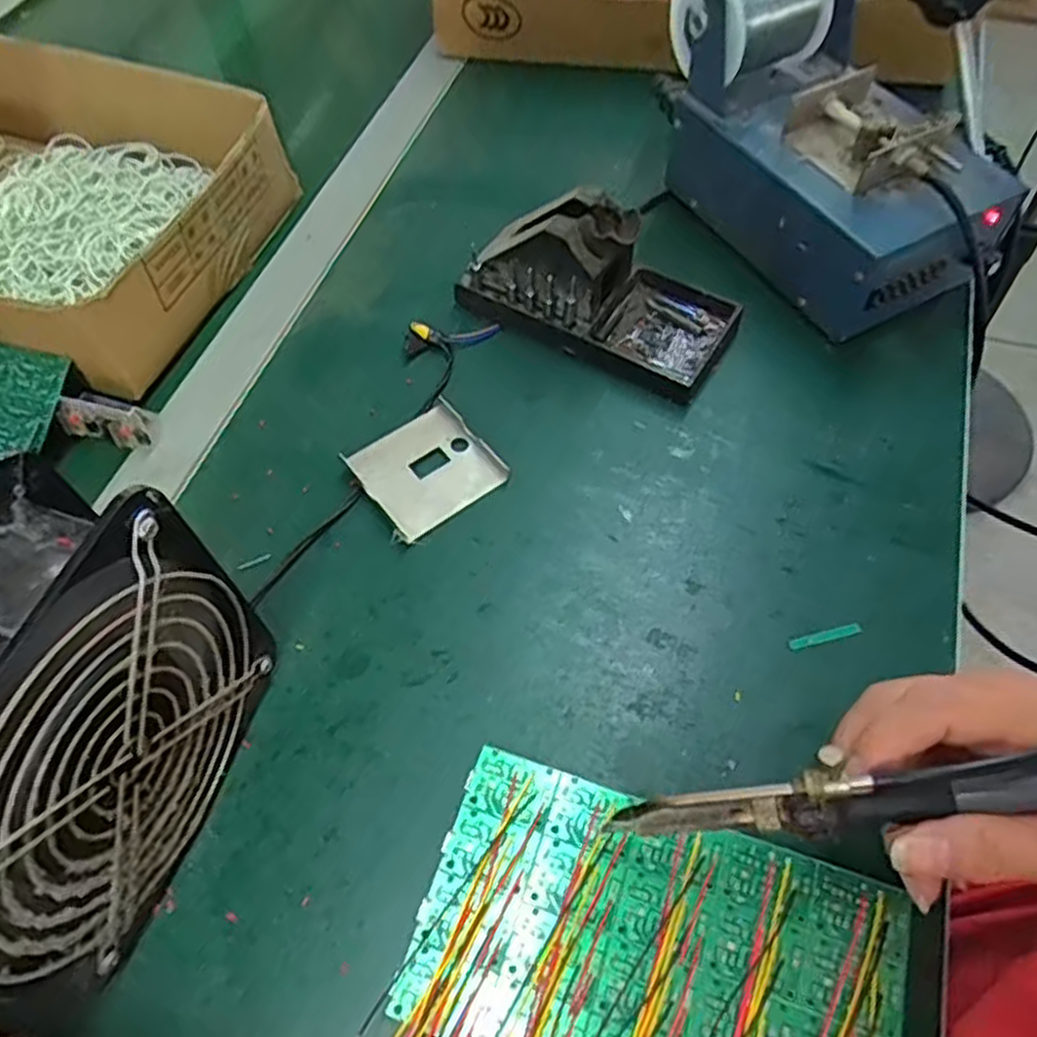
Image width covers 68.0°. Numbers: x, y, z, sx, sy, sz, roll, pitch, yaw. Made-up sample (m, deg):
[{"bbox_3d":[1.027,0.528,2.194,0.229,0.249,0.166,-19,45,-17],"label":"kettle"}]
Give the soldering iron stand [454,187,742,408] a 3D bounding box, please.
[{"bbox_3d":[0.049,-0.145,0.447,0.157,0.065,0.078,29,64,18],"label":"soldering iron stand"}]

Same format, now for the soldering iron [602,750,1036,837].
[{"bbox_3d":[0.115,0.092,0.255,0.172,0.024,0.015,-14,56,18],"label":"soldering iron"}]

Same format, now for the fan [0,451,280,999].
[{"bbox_3d":[-0.162,0.078,0.270,0.061,0.141,0.153,16,61,12],"label":"fan"}]

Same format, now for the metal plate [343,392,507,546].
[{"bbox_3d":[-0.051,-0.029,0.421,0.069,0.013,0.066,-36,64,-18],"label":"metal plate"}]

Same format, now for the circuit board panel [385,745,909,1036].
[{"bbox_3d":[0.051,0.164,0.292,0.173,0.015,0.102,15,61,12],"label":"circuit board panel"}]

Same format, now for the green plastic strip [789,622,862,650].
[{"bbox_3d":[0.147,0.055,0.365,0.035,0.004,0.006,-14,59,-5],"label":"green plastic strip"}]

